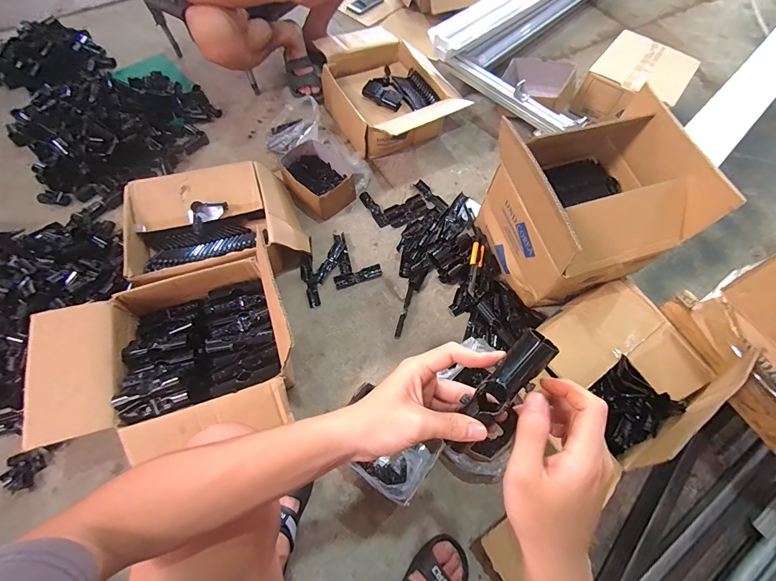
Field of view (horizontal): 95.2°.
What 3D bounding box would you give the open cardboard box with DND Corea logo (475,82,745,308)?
[{"bbox_3d":[0.410,-0.187,0.808,0.313,0.340,0.340,-15,66,-9],"label":"open cardboard box with DND Corea logo"}]

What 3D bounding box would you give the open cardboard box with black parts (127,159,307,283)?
[{"bbox_3d":[-0.437,-0.157,0.930,0.397,0.154,0.299,-19,67,-11],"label":"open cardboard box with black parts"}]

